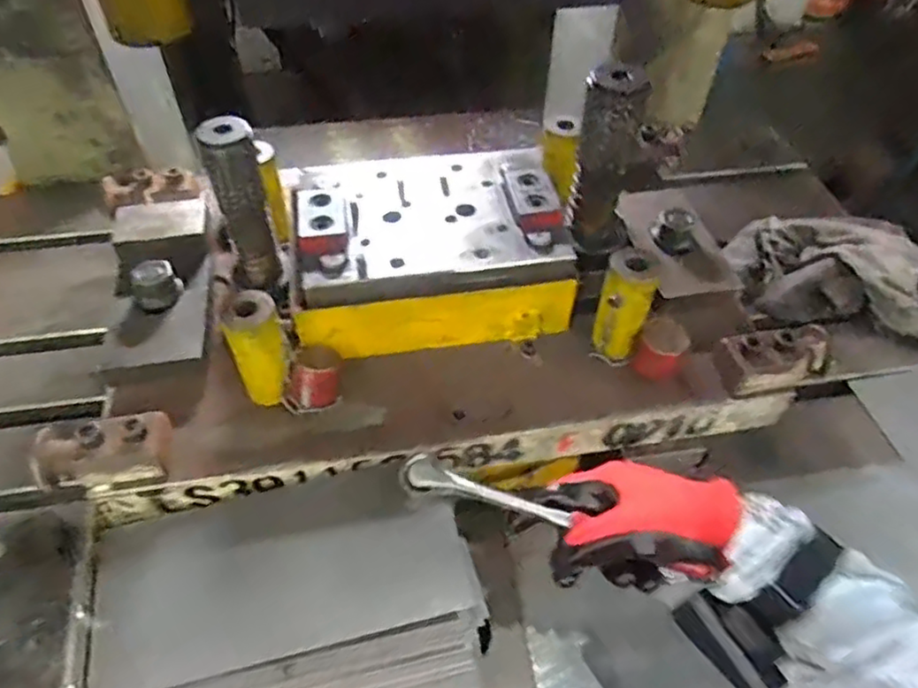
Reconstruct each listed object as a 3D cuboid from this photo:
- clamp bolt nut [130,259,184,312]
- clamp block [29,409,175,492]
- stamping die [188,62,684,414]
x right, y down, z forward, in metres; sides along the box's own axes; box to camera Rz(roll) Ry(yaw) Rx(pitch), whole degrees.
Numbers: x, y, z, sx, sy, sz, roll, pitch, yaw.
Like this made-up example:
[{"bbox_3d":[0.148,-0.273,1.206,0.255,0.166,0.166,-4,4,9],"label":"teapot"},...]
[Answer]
[{"bbox_3d":[-0.265,-0.052,0.579,0.034,0.031,0.032,1,48,-1],"label":"clamp bolt nut"},{"bbox_3d":[-0.260,0.076,0.487,0.088,0.040,0.045,-5,49,-6],"label":"clamp block"},{"bbox_3d":[-0.010,-0.103,0.557,0.350,0.174,0.244,-7,49,-7],"label":"stamping die"}]

